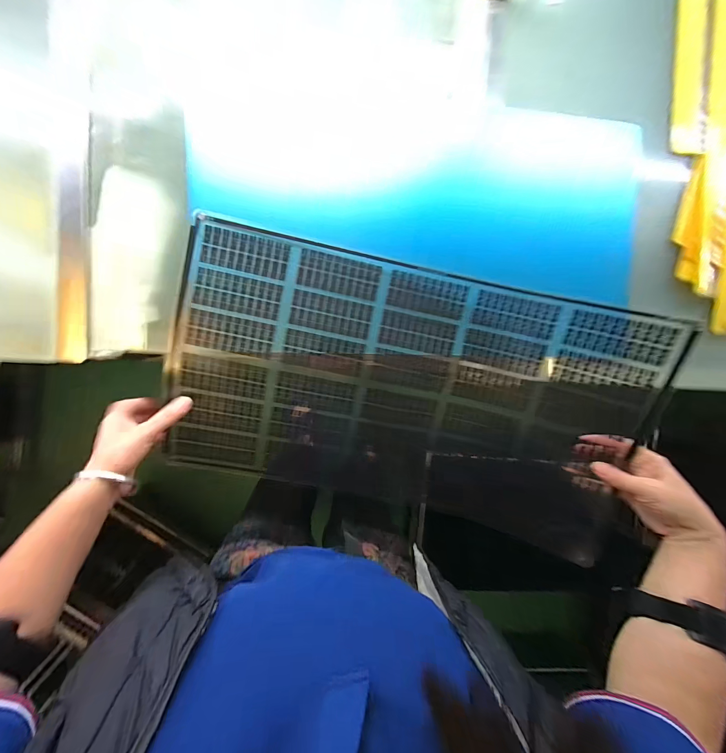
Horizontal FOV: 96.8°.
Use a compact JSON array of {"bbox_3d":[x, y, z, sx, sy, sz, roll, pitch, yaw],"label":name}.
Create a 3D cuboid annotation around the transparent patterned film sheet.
[{"bbox_3d":[0.055,0.023,0.410,0.580,0.132,0.324,14,92,-8],"label":"transparent patterned film sheet"}]

